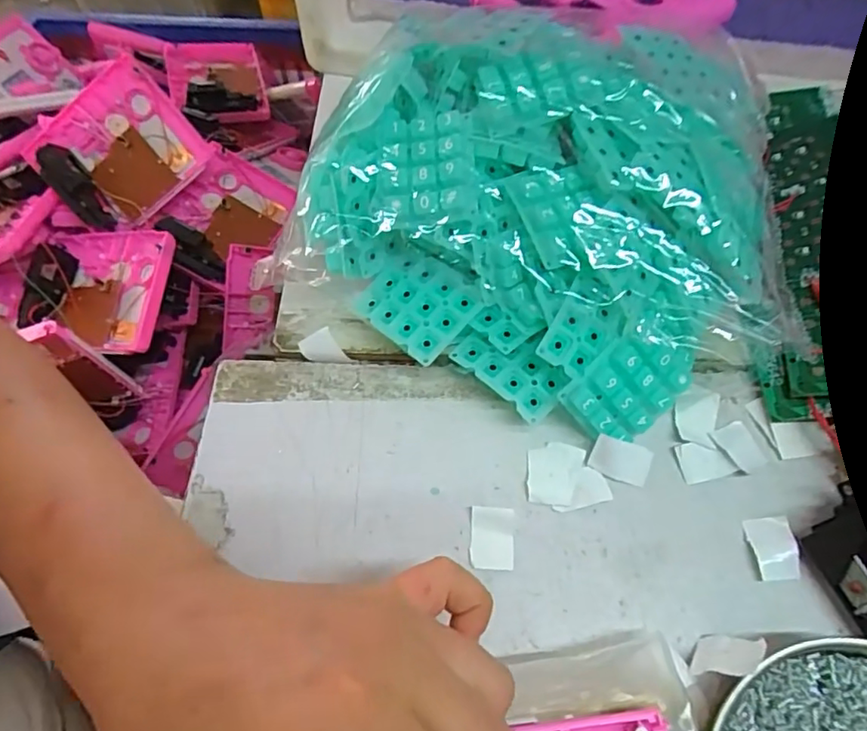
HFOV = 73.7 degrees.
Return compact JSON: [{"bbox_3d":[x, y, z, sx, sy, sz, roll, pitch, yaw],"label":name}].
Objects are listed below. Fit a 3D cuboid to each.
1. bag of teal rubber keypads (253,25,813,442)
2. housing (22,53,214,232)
[{"bbox_3d":[0.072,-0.094,0.310,0.246,0.087,0.228,28,64,16],"label":"bag of teal rubber keypads"},{"bbox_3d":[-0.341,-0.236,0.628,0.144,0.030,0.157,44,92,-9],"label":"housing"}]

